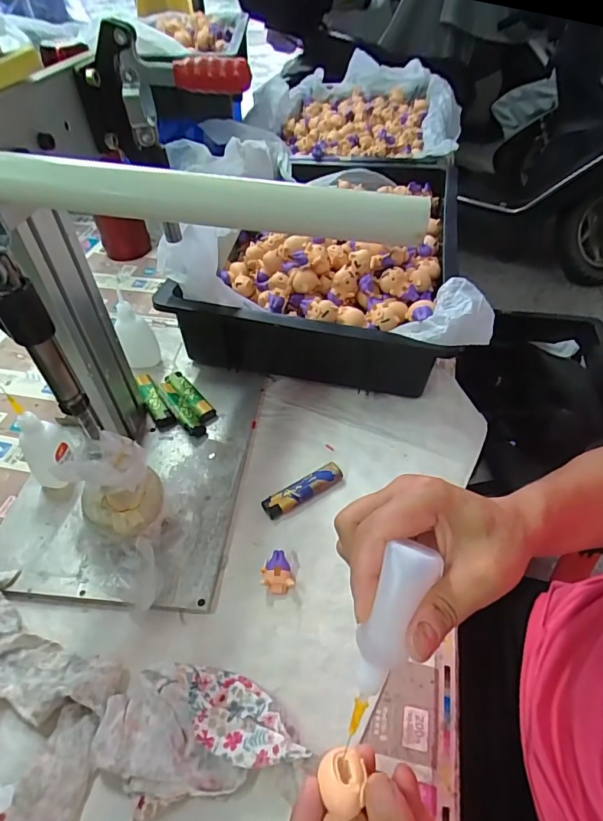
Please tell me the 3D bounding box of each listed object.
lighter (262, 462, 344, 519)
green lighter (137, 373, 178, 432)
[{"bbox_3d":[0.002,0.073,0.433,0.080,0.009,0.021,-26,50,-23],"label":"lighter"},{"bbox_3d":[-0.161,-0.010,0.508,0.019,0.018,0.081,-25,49,-22],"label":"green lighter"}]

